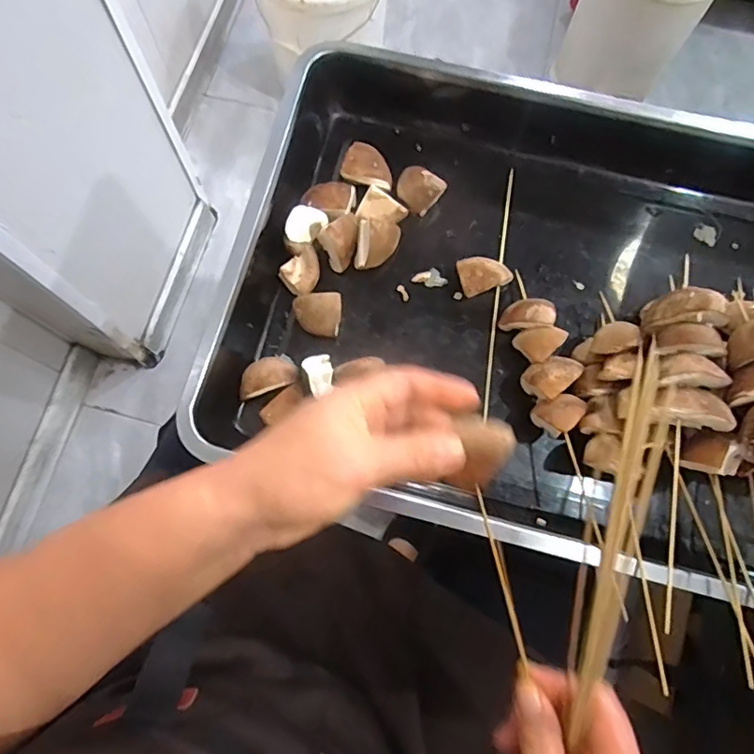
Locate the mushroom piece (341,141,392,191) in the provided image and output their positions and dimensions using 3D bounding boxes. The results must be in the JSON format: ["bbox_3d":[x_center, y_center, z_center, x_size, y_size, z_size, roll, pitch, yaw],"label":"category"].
[{"bbox_3d":[-0.007,-0.199,0.511,0.047,0.018,0.045,0,73,-1],"label":"mushroom piece"}]

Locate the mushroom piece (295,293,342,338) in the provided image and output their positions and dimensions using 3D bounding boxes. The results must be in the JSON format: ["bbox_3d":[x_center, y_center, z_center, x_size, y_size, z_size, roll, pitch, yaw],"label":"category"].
[{"bbox_3d":[-0.052,-0.055,0.475,0.041,0.020,0.034,-1,73,-2],"label":"mushroom piece"}]

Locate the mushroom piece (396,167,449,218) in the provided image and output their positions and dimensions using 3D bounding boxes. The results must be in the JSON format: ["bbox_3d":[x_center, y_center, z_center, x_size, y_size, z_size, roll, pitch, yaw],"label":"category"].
[{"bbox_3d":[0.038,-0.176,0.511,0.035,0.023,0.042,-41,78,-12],"label":"mushroom piece"}]

